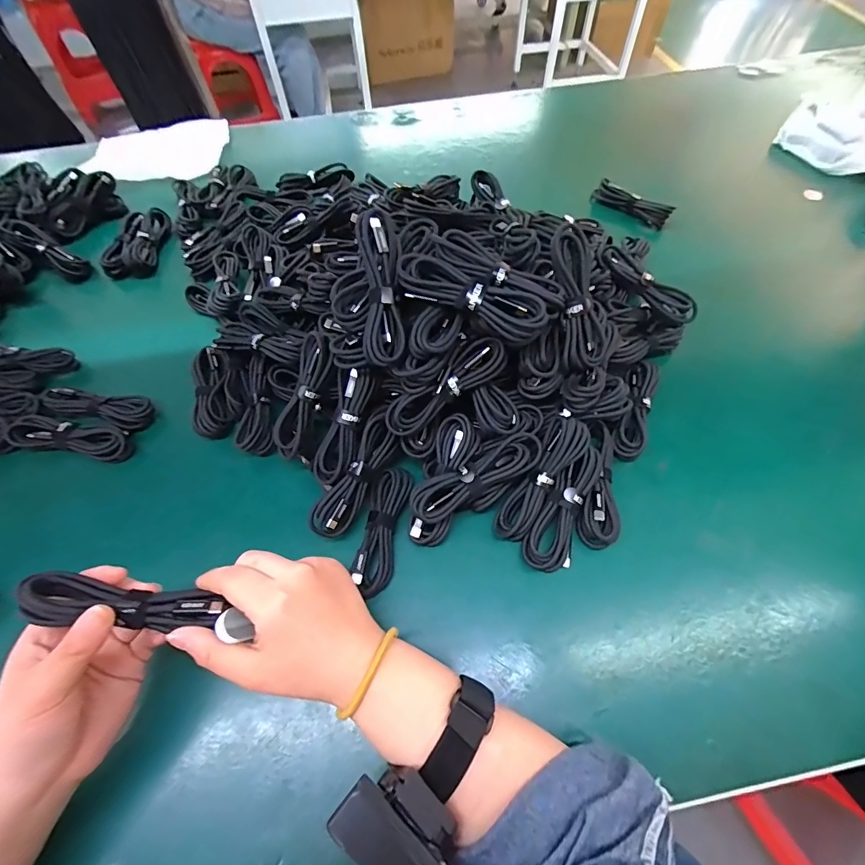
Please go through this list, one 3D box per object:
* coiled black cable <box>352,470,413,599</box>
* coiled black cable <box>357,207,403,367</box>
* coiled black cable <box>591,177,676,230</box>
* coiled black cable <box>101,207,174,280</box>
[{"bbox_3d":[-0.042,0.083,0.352,0.035,0.021,0.106,7,61,6],"label":"coiled black cable"},{"bbox_3d":[-0.040,-0.109,0.319,0.028,0.022,0.112,0,98,2],"label":"coiled black cable"},{"bbox_3d":[0.277,-0.320,0.577,0.110,0.030,0.020,34,67,19],"label":"coiled black cable"},{"bbox_3d":[-0.399,-0.258,0.561,0.051,0.033,0.119,2,60,3],"label":"coiled black cable"}]

